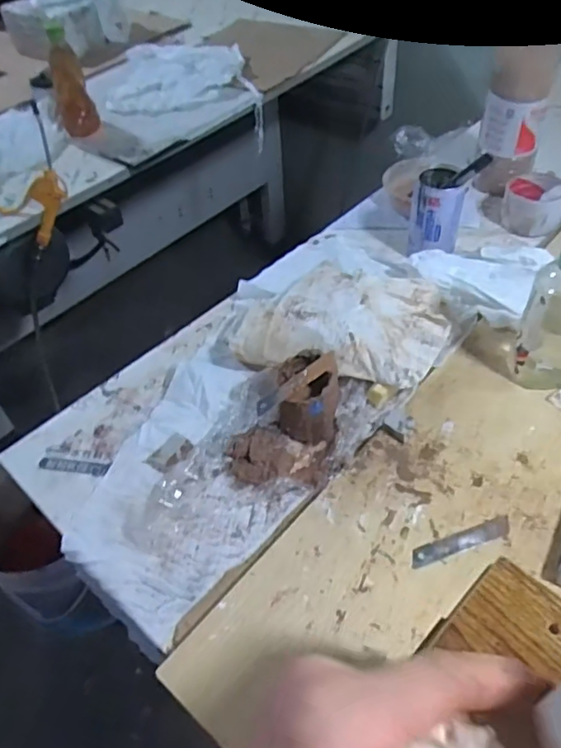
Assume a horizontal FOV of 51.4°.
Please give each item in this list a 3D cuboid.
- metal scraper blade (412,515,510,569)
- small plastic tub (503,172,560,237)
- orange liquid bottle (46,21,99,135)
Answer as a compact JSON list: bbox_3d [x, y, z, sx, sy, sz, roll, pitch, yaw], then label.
[{"bbox_3d":[0.163,0.150,0.524,0.097,0.004,0.018,-17,50,-8],"label":"metal scraper blade"},{"bbox_3d":[0.365,-0.251,0.841,0.082,0.056,0.098,9,51,14],"label":"small plastic tub"},{"bbox_3d":[-0.381,-0.525,1.056,0.066,0.184,0.067,-12,23,-5],"label":"orange liquid bottle"}]

